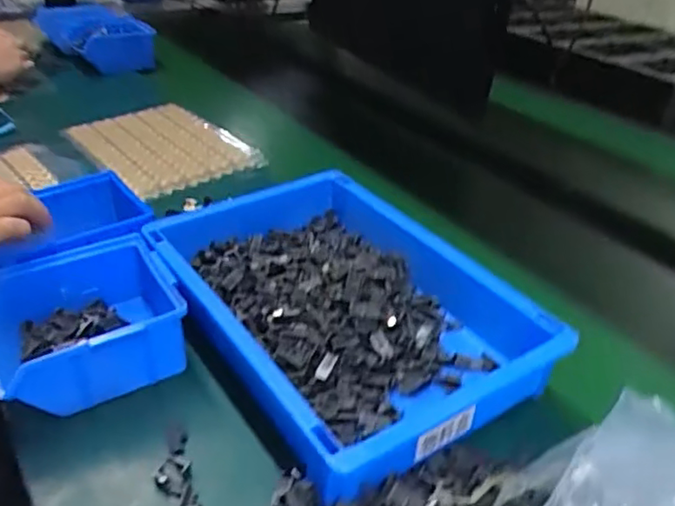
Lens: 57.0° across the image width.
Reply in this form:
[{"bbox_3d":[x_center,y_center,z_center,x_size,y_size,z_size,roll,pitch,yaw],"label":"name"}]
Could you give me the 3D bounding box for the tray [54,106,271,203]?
[{"bbox_3d":[-0.234,-0.143,0.839,0.176,0.014,0.254,-26,42,-37],"label":"tray"}]

